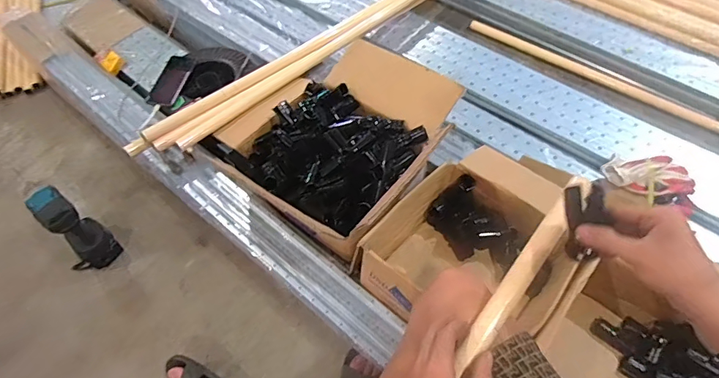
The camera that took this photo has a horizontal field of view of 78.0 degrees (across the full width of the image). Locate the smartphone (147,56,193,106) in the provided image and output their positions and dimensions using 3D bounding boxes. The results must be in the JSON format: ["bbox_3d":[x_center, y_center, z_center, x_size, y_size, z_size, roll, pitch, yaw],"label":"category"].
[{"bbox_3d":[-0.477,-0.276,1.126,0.071,0.014,0.170,10,60,8],"label":"smartphone"}]

